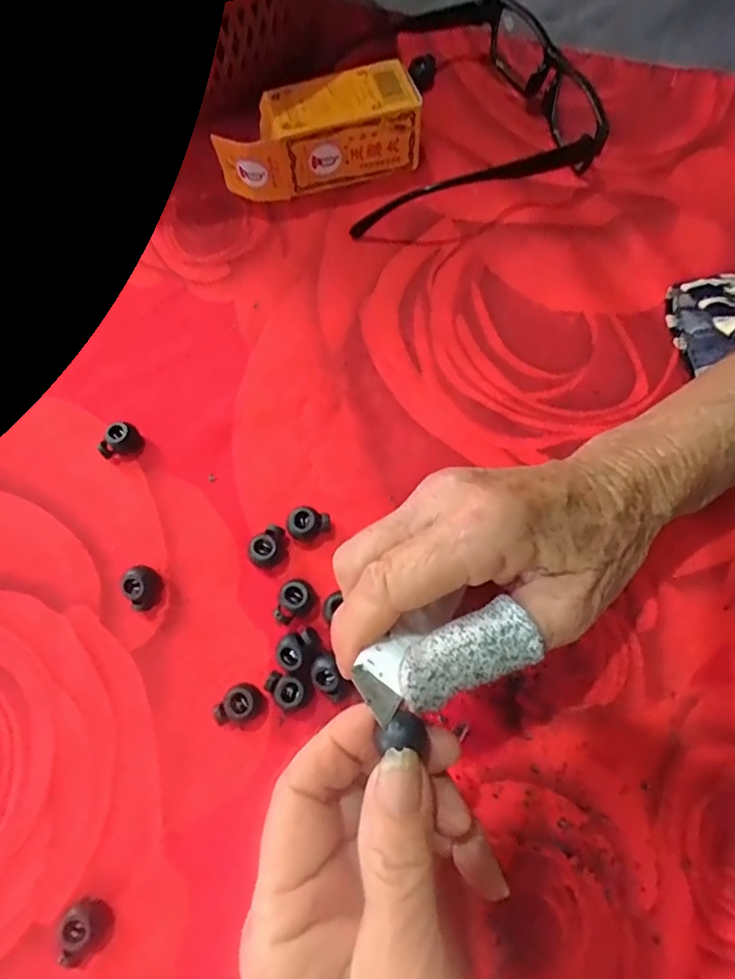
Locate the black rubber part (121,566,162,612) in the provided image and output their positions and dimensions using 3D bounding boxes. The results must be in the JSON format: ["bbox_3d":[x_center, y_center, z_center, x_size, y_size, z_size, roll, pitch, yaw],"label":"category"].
[{"bbox_3d":[-0.099,0.043,0.239,0.015,0.012,0.016,-40,73,-13],"label":"black rubber part"}]

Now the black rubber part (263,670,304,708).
[{"bbox_3d":[-0.034,0.082,0.224,0.017,0.009,0.011,32,73,13],"label":"black rubber part"}]

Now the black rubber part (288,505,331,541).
[{"bbox_3d":[-0.026,0.015,0.244,0.019,0.011,0.014,-18,70,-5],"label":"black rubber part"}]

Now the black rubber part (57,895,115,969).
[{"bbox_3d":[-0.103,0.161,0.197,0.016,0.012,0.018,-34,72,-11],"label":"black rubber part"}]

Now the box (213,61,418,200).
[{"bbox_3d":[-0.029,-0.200,0.307,0.110,0.040,0.038,-13,69,-3],"label":"box"}]

